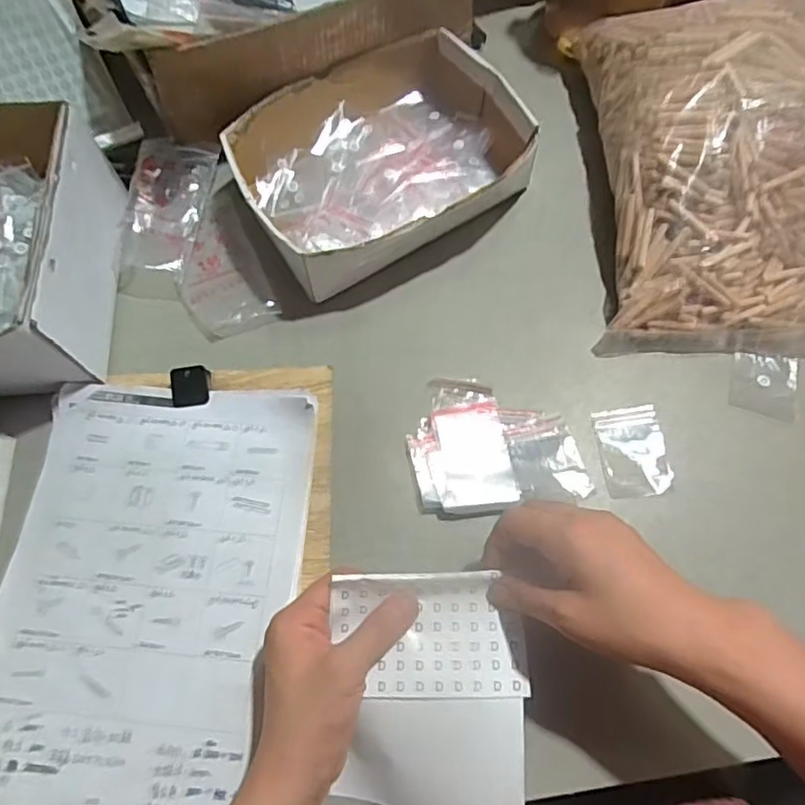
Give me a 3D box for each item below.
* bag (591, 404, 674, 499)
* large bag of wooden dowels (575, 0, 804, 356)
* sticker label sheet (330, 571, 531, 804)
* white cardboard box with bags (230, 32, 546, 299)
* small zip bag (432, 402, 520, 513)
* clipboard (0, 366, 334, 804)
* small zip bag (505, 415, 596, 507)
[{"bbox_3d":[0.178,0.037,0.470,0.050,0.009,0.072,-9,69,3],"label":"bag"},{"bbox_3d":[0.292,-0.211,0.509,0.258,0.079,0.342,-3,70,-1],"label":"large bag of wooden dowels"},{"bbox_3d":[0.018,0.180,0.372,0.116,0.036,0.141,-1,70,0],"label":"sticker label sheet"},{"bbox_3d":[-0.018,-0.219,0.544,0.250,0.057,0.196,-29,72,-10],"label":"white cardboard box with bags"},{"bbox_3d":[0.054,0.041,0.466,0.057,0.004,0.083,-6,64,-8],"label":"small zip bag"},{"bbox_3d":[-0.172,0.123,0.438,0.220,0.023,0.323,5,70,2],"label":"clipboard"},{"bbox_3d":[0.112,0.045,0.468,0.054,0.004,0.066,-13,67,-9],"label":"small zip bag"}]

